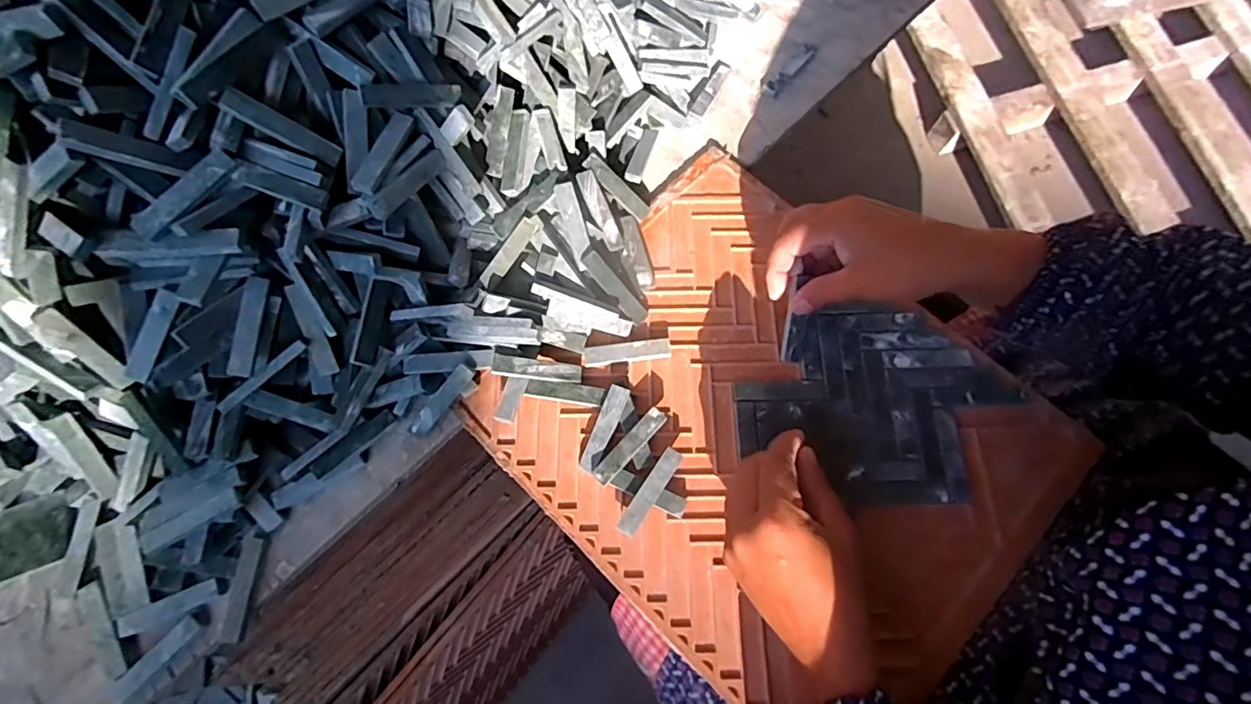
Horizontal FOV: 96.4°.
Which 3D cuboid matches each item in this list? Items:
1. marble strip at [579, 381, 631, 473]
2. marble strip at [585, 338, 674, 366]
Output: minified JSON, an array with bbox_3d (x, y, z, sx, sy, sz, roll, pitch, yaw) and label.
[{"bbox_3d":[-0.014,0.052,0.382,0.015,0.008,0.059,21,73,7],"label":"marble strip"},{"bbox_3d":[0.001,0.000,0.414,0.063,0.007,0.014,-6,72,-2],"label":"marble strip"}]

